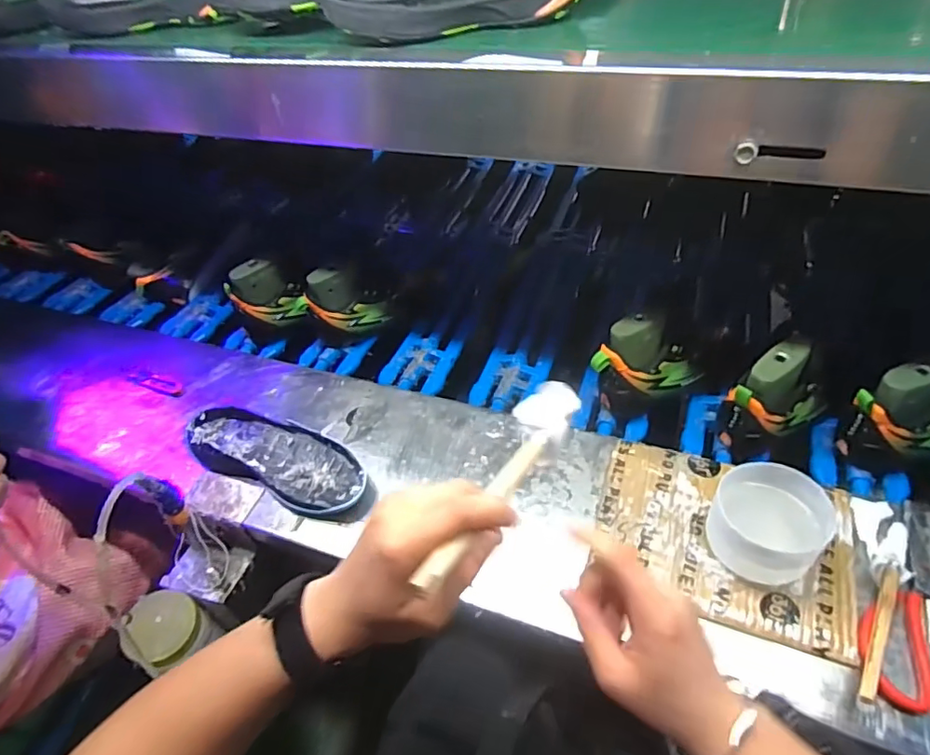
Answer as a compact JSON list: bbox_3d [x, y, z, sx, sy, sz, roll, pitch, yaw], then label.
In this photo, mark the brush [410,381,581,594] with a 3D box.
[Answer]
[{"bbox_3d":[0.024,0.052,0.311,0.034,0.024,0.167,16,35,22],"label":"brush"}]

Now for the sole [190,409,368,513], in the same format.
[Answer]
[{"bbox_3d":[-0.217,0.087,0.642,0.230,0.043,0.093,16,51,22],"label":"sole"}]

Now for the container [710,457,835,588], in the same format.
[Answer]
[{"bbox_3d":[0.278,0.141,0.509,0.096,0.074,0.092,-4,46,4],"label":"container"}]

